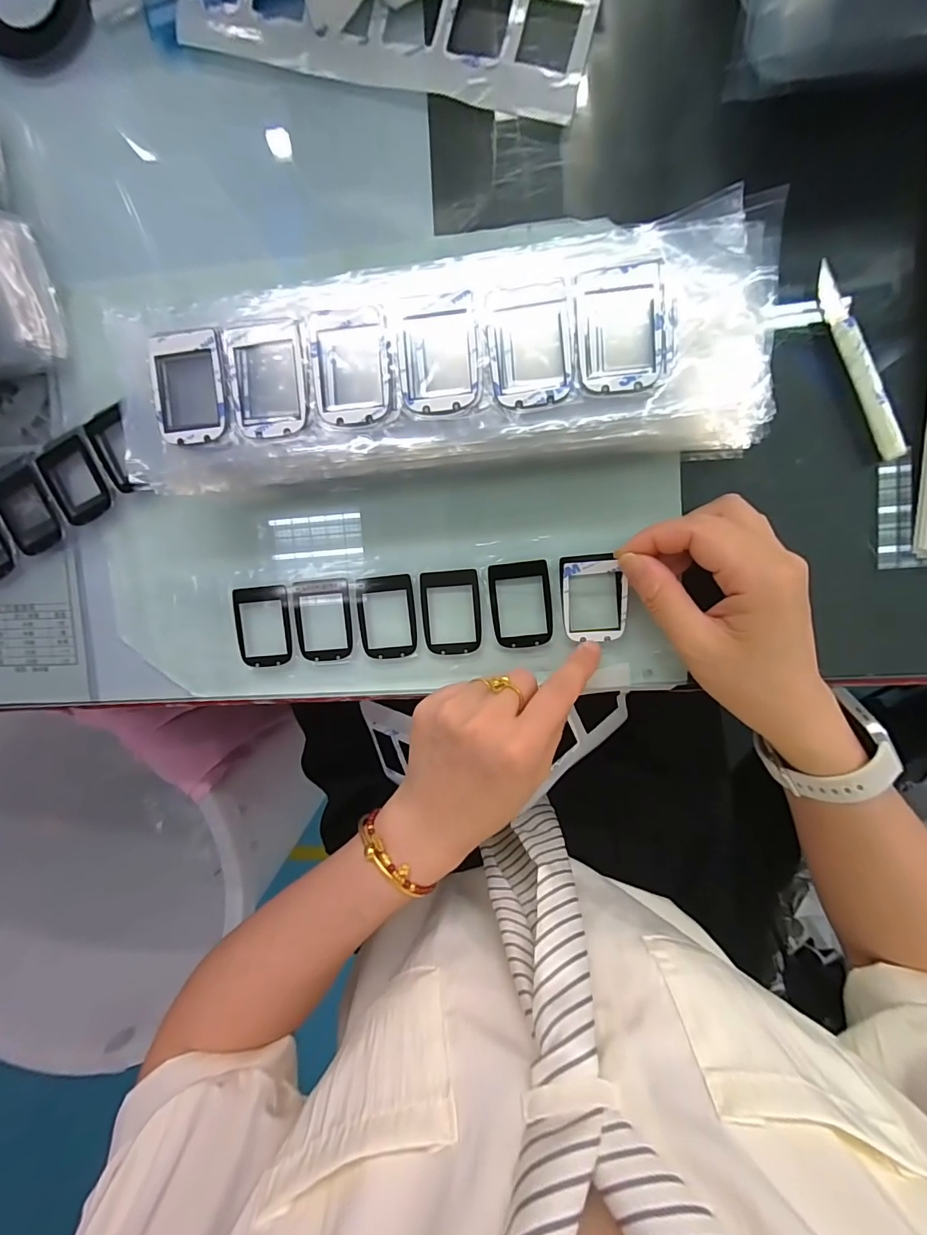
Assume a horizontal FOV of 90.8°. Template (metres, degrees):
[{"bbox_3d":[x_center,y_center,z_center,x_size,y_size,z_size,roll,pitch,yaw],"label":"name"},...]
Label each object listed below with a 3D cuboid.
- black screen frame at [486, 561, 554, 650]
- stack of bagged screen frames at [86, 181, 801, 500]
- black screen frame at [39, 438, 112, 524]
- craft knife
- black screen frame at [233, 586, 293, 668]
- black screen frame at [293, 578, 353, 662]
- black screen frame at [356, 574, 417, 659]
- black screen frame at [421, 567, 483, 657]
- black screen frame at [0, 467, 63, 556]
[{"bbox_3d":[0.035,-0.007,0.275,0.036,0.004,0.052,-4,94,7],"label":"black screen frame"},{"bbox_3d":[-0.011,-0.123,0.240,0.309,0.065,0.099,-4,95,6],"label":"stack of bagged screen frames"},{"bbox_3d":[-0.251,-0.089,0.296,0.039,0.005,0.053,-23,91,8],"label":"black screen frame"},{"bbox_3d":[0.212,-0.137,0.245,0.011,0.006,0.107,-23,91,8],"label":"craft knife"},{"bbox_3d":[-0.129,0.006,0.292,0.036,0.004,0.052,-3,94,7],"label":"black screen frame"},{"bbox_3d":[-0.089,0.002,0.290,0.036,0.004,0.052,-3,94,7],"label":"black screen frame"},{"bbox_3d":[-0.048,0.000,0.285,0.036,0.004,0.052,-4,94,7],"label":"black screen frame"},{"bbox_3d":[-0.007,-0.003,0.281,0.036,0.004,0.052,-4,94,7],"label":"black screen frame"},{"bbox_3d":[-0.285,-0.069,0.299,0.037,0.004,0.055,-26,91,8],"label":"black screen frame"}]

